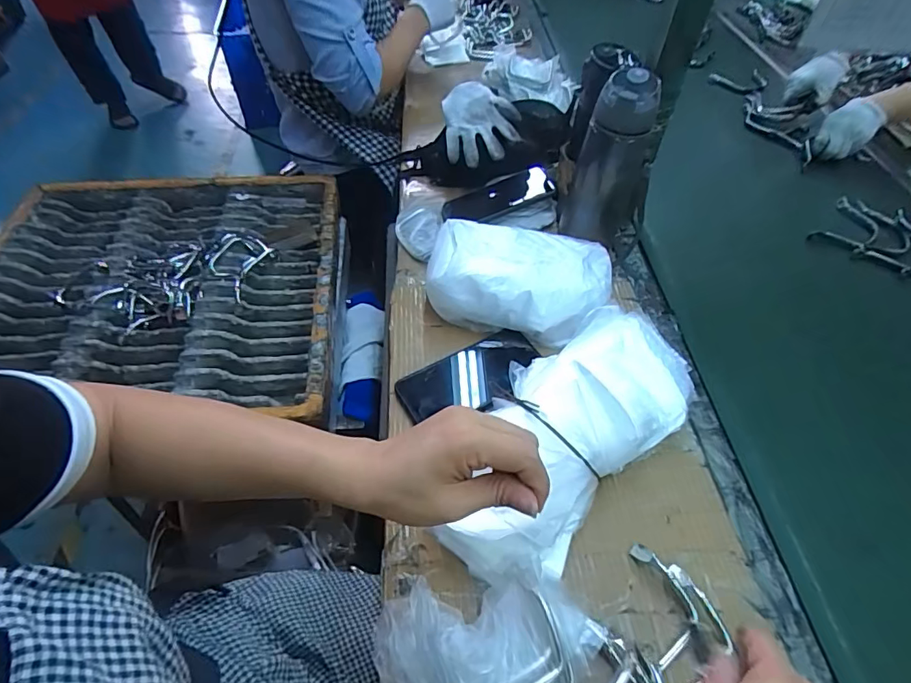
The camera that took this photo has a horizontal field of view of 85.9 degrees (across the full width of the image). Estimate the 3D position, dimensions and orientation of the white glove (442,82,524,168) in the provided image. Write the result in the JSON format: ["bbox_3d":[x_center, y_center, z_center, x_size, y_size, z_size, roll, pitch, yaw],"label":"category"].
[{"bbox_3d":[0.038,-0.349,0.776,0.111,0.059,0.157,-6,52,-7],"label":"white glove"}]

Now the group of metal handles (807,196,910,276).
[{"bbox_3d":[0.640,-0.150,0.721,0.174,0.014,0.135,39,59,25],"label":"group of metal handles"}]

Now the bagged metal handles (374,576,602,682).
[{"bbox_3d":[0.023,0.234,0.360,0.157,0.071,0.102,-1,52,-3],"label":"bagged metal handles"}]

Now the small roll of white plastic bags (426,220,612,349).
[{"bbox_3d":[0.079,-0.075,0.601,0.208,0.085,0.123,10,52,5],"label":"small roll of white plastic bags"}]

